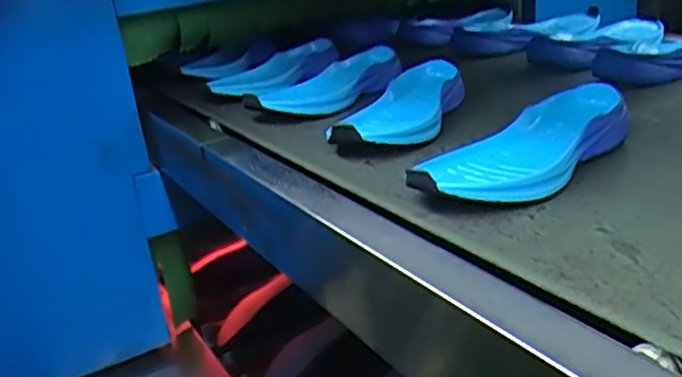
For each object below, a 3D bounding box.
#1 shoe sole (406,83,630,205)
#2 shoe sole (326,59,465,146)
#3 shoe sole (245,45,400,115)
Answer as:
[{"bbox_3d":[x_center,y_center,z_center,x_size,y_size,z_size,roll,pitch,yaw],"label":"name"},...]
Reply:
[{"bbox_3d":[0.169,-0.037,0.608,0.104,0.043,0.268,15,30,42],"label":"shoe sole"},{"bbox_3d":[0.074,-0.093,0.766,0.095,0.044,0.254,4,24,25],"label":"shoe sole"},{"bbox_3d":[-0.012,-0.140,0.901,0.095,0.046,0.259,12,28,38],"label":"shoe sole"}]

